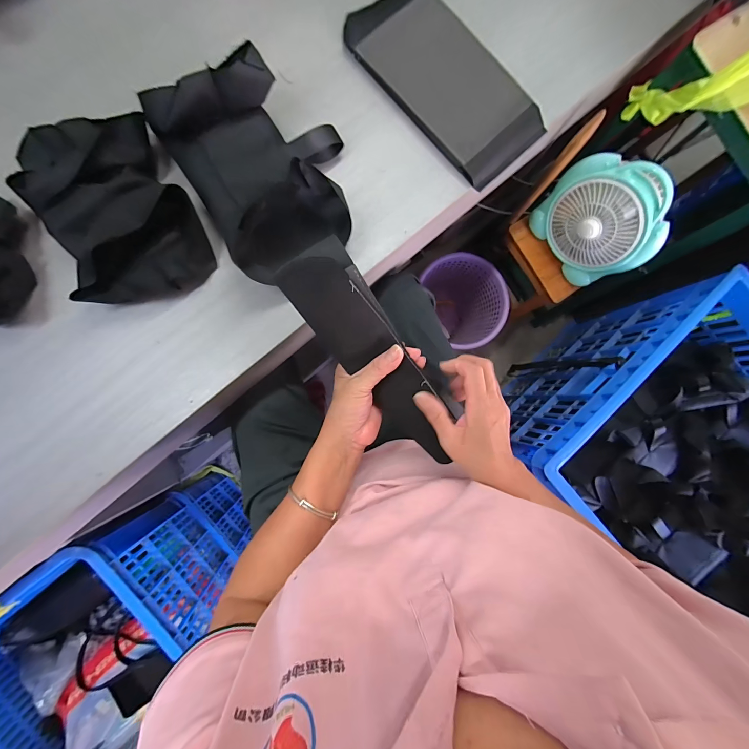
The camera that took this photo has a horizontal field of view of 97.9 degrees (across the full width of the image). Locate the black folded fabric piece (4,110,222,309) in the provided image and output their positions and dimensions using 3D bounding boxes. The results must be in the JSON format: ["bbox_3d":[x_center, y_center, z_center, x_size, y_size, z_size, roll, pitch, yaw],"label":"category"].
[{"bbox_3d":[-0.297,-0.190,0.380,0.148,0.054,0.209,-29,90,-8],"label":"black folded fabric piece"}]

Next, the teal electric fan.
[{"bbox_3d":[0.479,-0.327,0.699,0.080,0.212,0.237,-34,91,-8],"label":"teal electric fan"}]

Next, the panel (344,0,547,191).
[{"bbox_3d":[0.100,-0.415,0.462,0.288,0.027,0.147,45,82,-2],"label":"panel"}]

